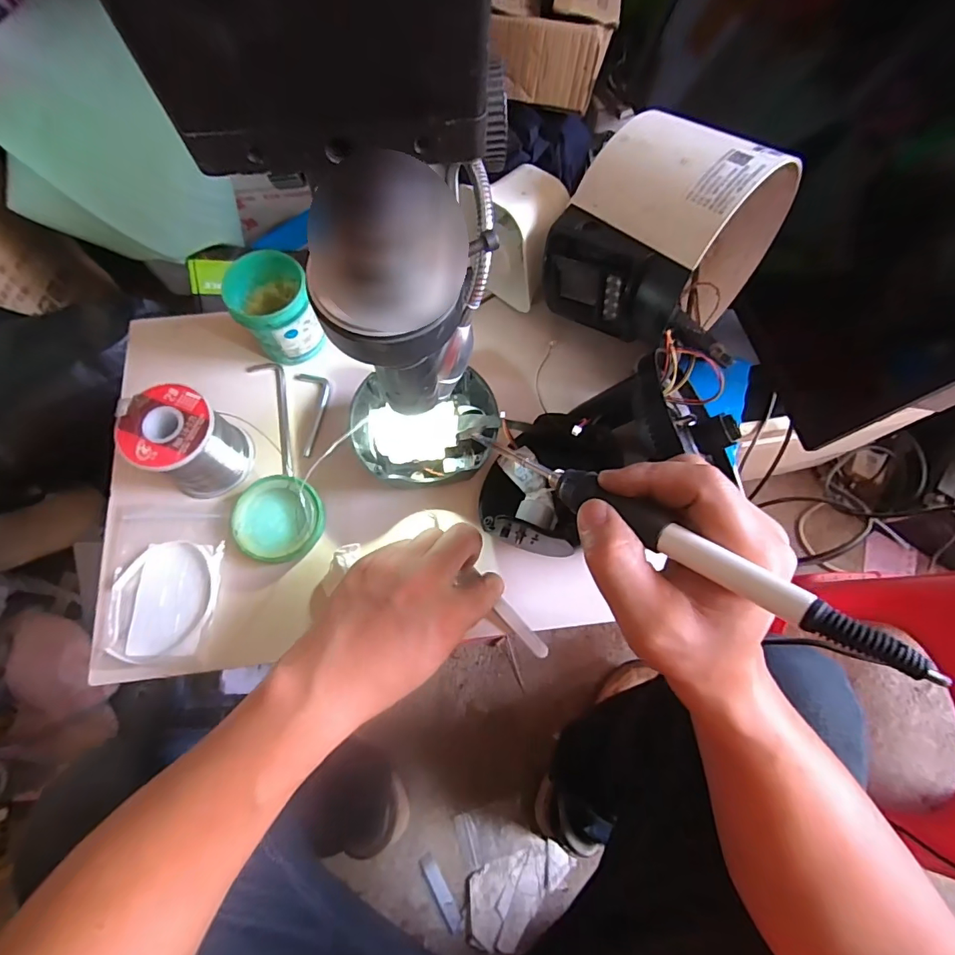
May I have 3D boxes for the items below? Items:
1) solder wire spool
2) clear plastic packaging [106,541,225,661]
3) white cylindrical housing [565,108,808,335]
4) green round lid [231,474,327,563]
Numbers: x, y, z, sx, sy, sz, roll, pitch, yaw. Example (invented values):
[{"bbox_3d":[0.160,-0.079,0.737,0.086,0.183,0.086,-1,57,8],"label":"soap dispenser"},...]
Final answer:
[{"bbox_3d":[-0.212,-0.024,0.354,0.057,0.076,0.061,1,70,-1],"label":"solder wire spool"},{"bbox_3d":[-0.228,0.089,0.348,0.075,0.007,0.081,-2,70,-2],"label":"clear plastic packaging"},{"bbox_3d":[0.149,-0.190,0.348,0.135,0.115,0.111,-34,75,-13],"label":"white cylindrical housing"},{"bbox_3d":[-0.149,0.032,0.361,0.065,0.019,0.063,1,70,-1],"label":"green round lid"}]

